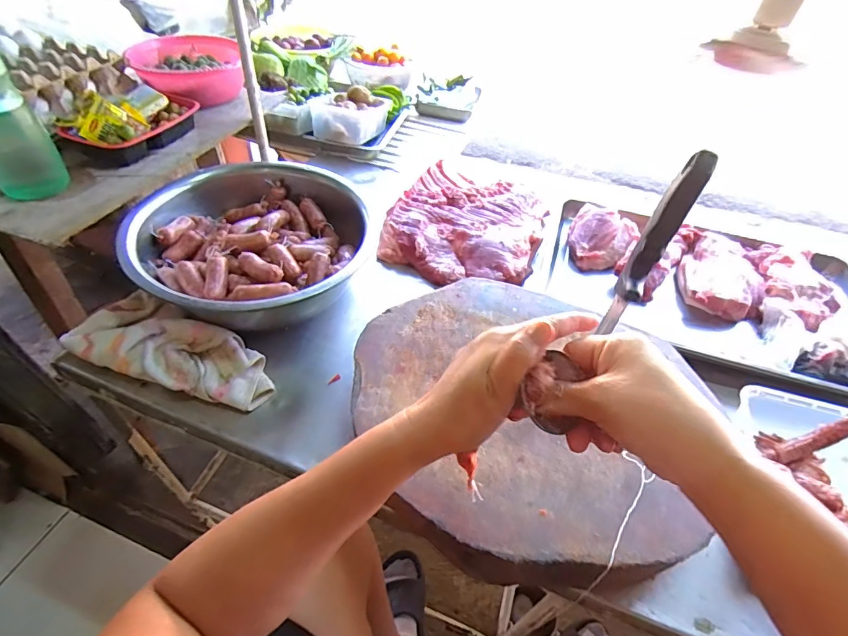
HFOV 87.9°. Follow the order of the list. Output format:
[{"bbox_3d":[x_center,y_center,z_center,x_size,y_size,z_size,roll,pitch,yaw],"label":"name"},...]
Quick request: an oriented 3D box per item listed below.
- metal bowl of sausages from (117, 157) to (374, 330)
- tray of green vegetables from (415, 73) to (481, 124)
[{"bbox_3d":[-0.291,-0.138,0.742,0.355,0.115,0.374,3,48,-3],"label":"metal bowl of sausages"},{"bbox_3d":[0.078,-0.693,1.388,0.187,0.062,0.199,10,48,4],"label":"tray of green vegetables"}]

